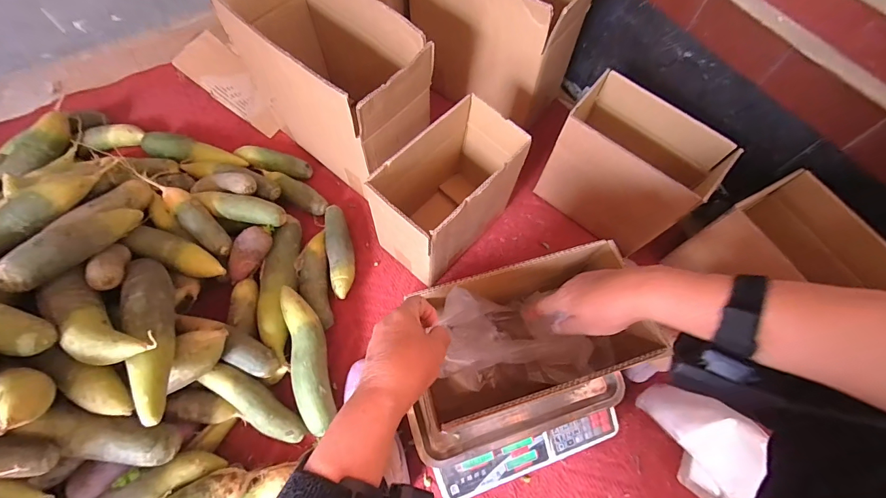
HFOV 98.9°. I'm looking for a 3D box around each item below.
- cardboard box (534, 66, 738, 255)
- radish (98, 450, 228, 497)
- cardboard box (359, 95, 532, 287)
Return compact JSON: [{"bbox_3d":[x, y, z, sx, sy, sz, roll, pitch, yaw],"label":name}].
[{"bbox_3d":[0.362,-0.160,0.782,0.285,0.247,0.160,38,71,14],"label":"cardboard box"},{"bbox_3d":[-0.452,0.370,0.568,0.211,0.050,0.055,-20,64,-46],"label":"radish"},{"bbox_3d":[0.011,-0.098,0.754,0.165,0.259,0.270,40,71,15],"label":"cardboard box"}]

